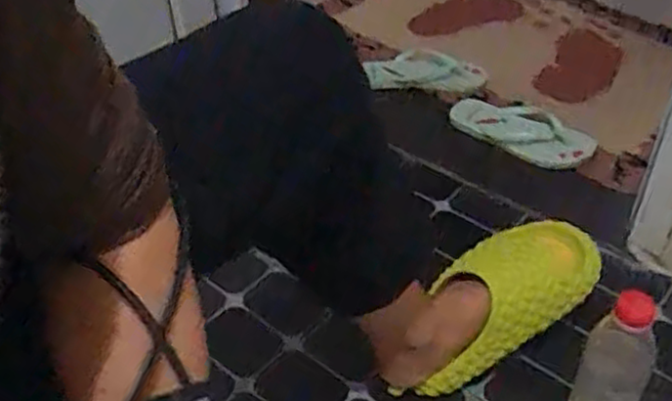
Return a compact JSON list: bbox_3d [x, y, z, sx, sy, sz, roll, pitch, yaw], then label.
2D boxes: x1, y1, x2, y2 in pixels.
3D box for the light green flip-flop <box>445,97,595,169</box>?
[{"bbox_3d":[0.275,-0.105,1.046,0.208,0.038,0.084,28,51,30],"label":"light green flip-flop"}]

